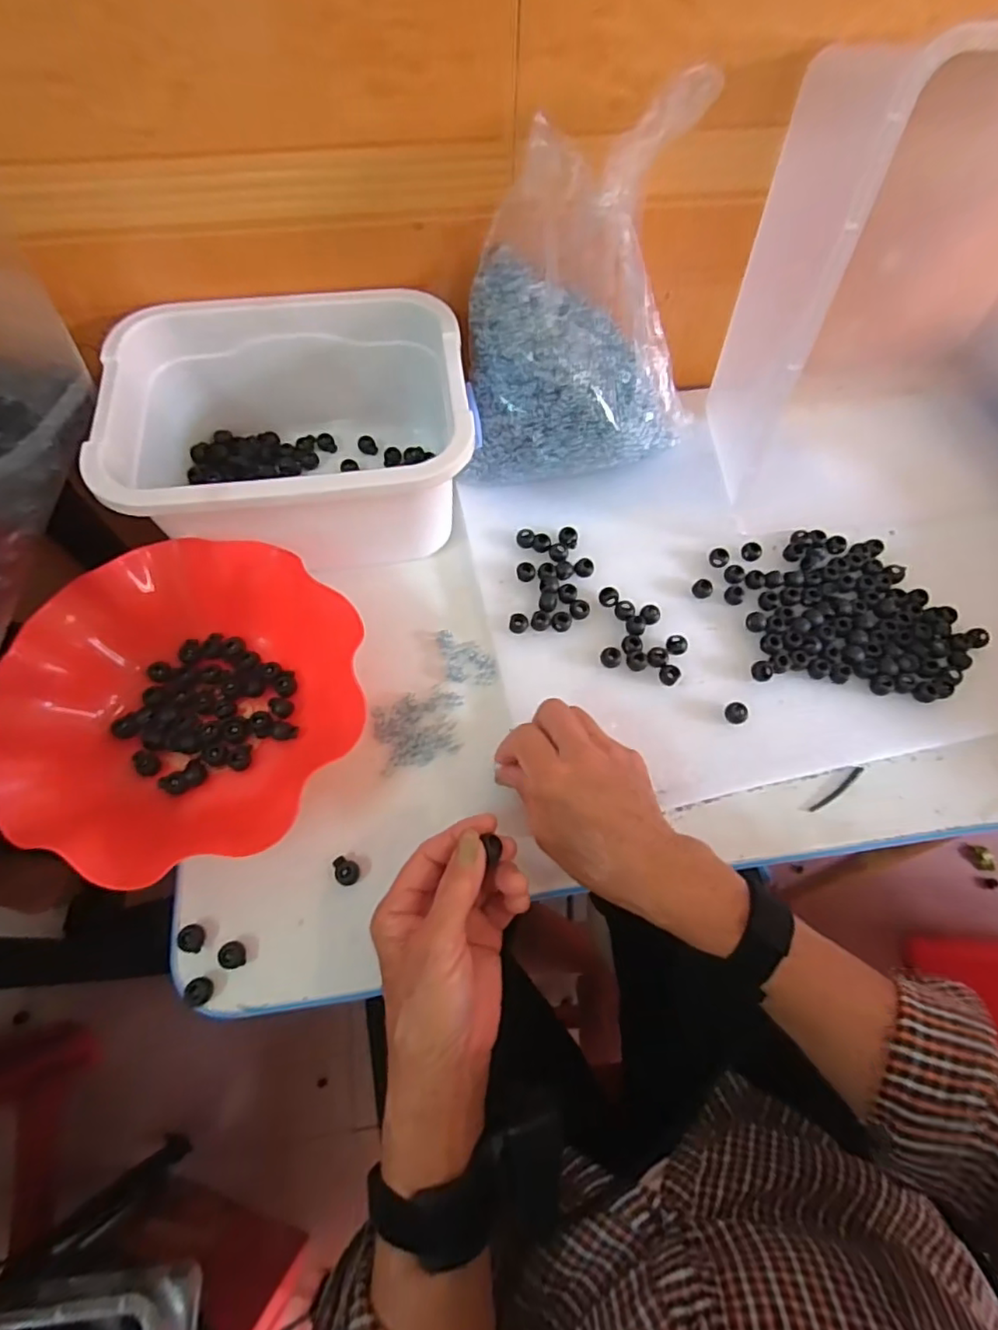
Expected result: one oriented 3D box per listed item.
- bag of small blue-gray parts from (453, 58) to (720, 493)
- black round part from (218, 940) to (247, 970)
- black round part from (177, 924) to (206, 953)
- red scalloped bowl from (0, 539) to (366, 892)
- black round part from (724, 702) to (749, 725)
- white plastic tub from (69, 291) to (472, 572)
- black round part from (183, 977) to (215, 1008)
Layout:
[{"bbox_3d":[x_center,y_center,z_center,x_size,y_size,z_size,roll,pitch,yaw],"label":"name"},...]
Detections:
[{"bbox_3d":[0.067,-0.251,0.442,0.180,0.223,0.123,5,65,3],"label":"bag of small blue-gray parts"},{"bbox_3d":[-0.167,0.181,0.372,0.015,0.012,0.016,1,70,-2],"label":"black round part"},{"bbox_3d":[-0.193,0.172,0.375,0.013,0.014,0.016,-1,70,-3],"label":"black round part"},{"bbox_3d":[-0.214,0.020,0.406,0.212,0.063,0.219,1,70,-2],"label":"red scalloped bowl"},{"bbox_3d":[0.174,0.035,0.435,0.016,0.011,0.016,1,70,-2],"label":"black round part"},{"bbox_3d":[-0.148,-0.171,0.468,0.255,0.129,0.191,-8,65,-3],"label":"white plastic tub"},{"bbox_3d":[-0.182,0.199,0.362,0.014,0.011,0.016,-8,71,-5],"label":"black round part"}]

